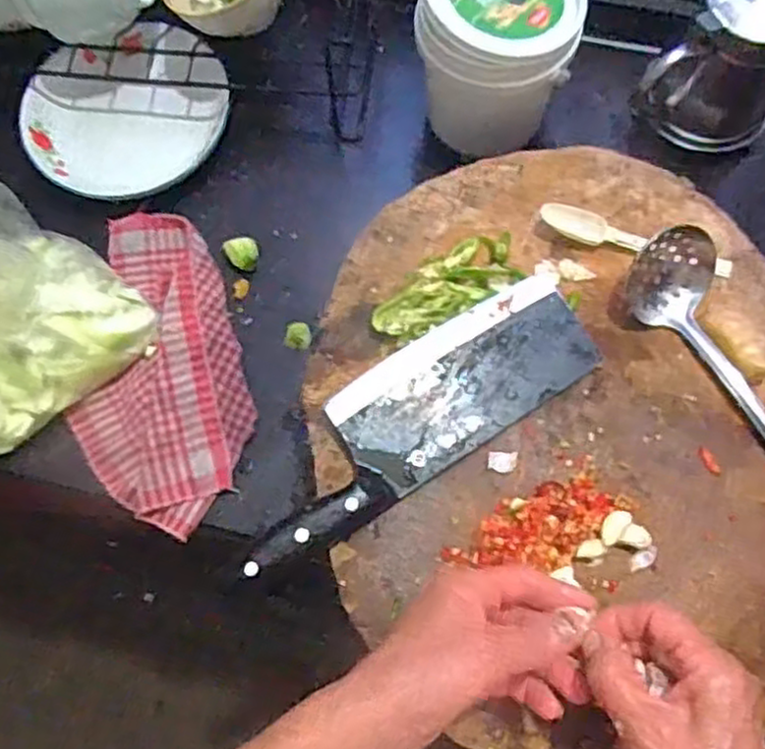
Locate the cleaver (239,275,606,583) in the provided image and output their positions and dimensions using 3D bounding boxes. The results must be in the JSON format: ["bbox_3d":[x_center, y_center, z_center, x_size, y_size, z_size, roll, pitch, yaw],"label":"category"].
[{"bbox_3d":[0.018,0.030,0.506,0.276,0.017,0.084,-32,72,-10],"label":"cleaver"}]

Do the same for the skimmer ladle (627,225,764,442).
[{"bbox_3d":[0.240,0.019,0.490,0.063,0.036,0.252,-21,71,-6],"label":"skimmer ladle"}]

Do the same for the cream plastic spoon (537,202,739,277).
[{"bbox_3d":[0.185,-0.096,0.544,0.142,0.016,0.029,21,72,9],"label":"cream plastic spoon"}]

